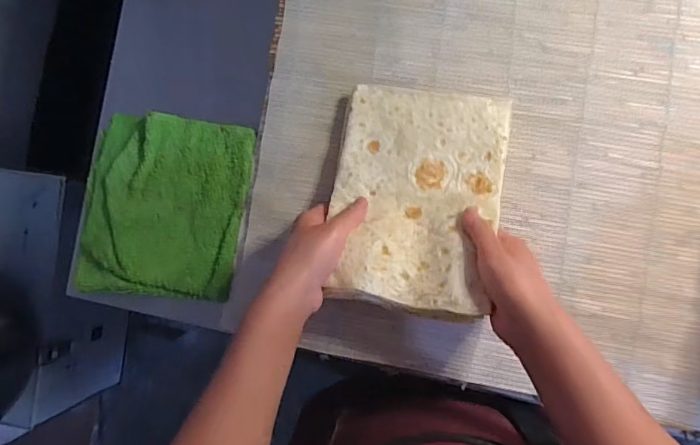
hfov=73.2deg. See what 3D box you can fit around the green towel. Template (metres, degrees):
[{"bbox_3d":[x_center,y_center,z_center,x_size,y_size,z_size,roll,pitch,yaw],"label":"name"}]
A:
[{"bbox_3d":[-0.216,-0.018,0.547,0.189,0.012,0.206,9,90,6],"label":"green towel"}]

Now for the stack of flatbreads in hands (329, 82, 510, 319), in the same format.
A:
[{"bbox_3d":[0.065,-0.028,0.470,0.166,0.028,0.228,9,69,8],"label":"stack of flatbreads in hands"}]

